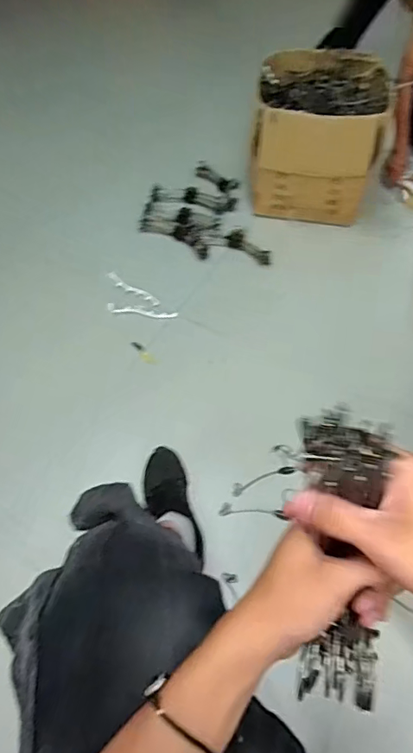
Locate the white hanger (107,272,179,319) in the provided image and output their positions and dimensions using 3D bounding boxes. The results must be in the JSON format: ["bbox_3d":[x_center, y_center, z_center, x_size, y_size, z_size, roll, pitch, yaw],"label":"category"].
[{"bbox_3d":[-0.233,-0.228,1.489,0.260,0.024,0.142,34,59,12],"label":"white hanger"}]

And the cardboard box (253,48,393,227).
[{"bbox_3d":[0.377,-0.858,1.711,0.427,0.347,0.541,6,54,3],"label":"cardboard box"}]

